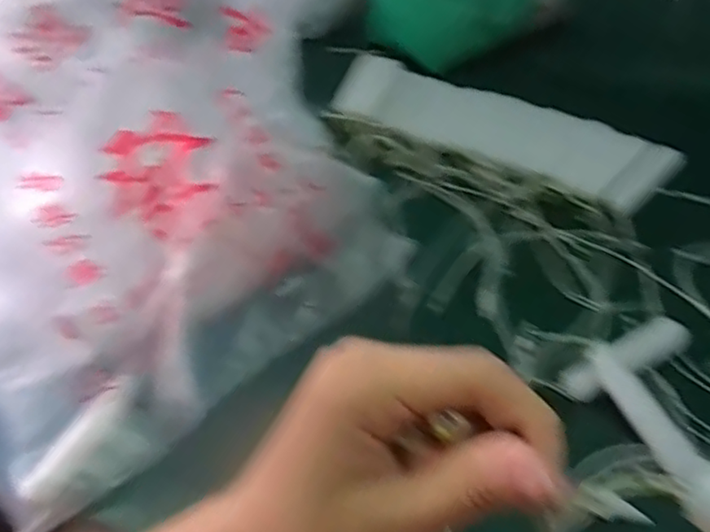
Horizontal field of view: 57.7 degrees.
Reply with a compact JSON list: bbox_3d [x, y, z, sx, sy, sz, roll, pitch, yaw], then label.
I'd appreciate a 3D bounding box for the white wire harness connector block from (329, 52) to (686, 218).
[{"bbox_3d":[0.125,-0.126,0.579,0.306,0.026,0.092,21,52,21],"label":"white wire harness connector block"}]

